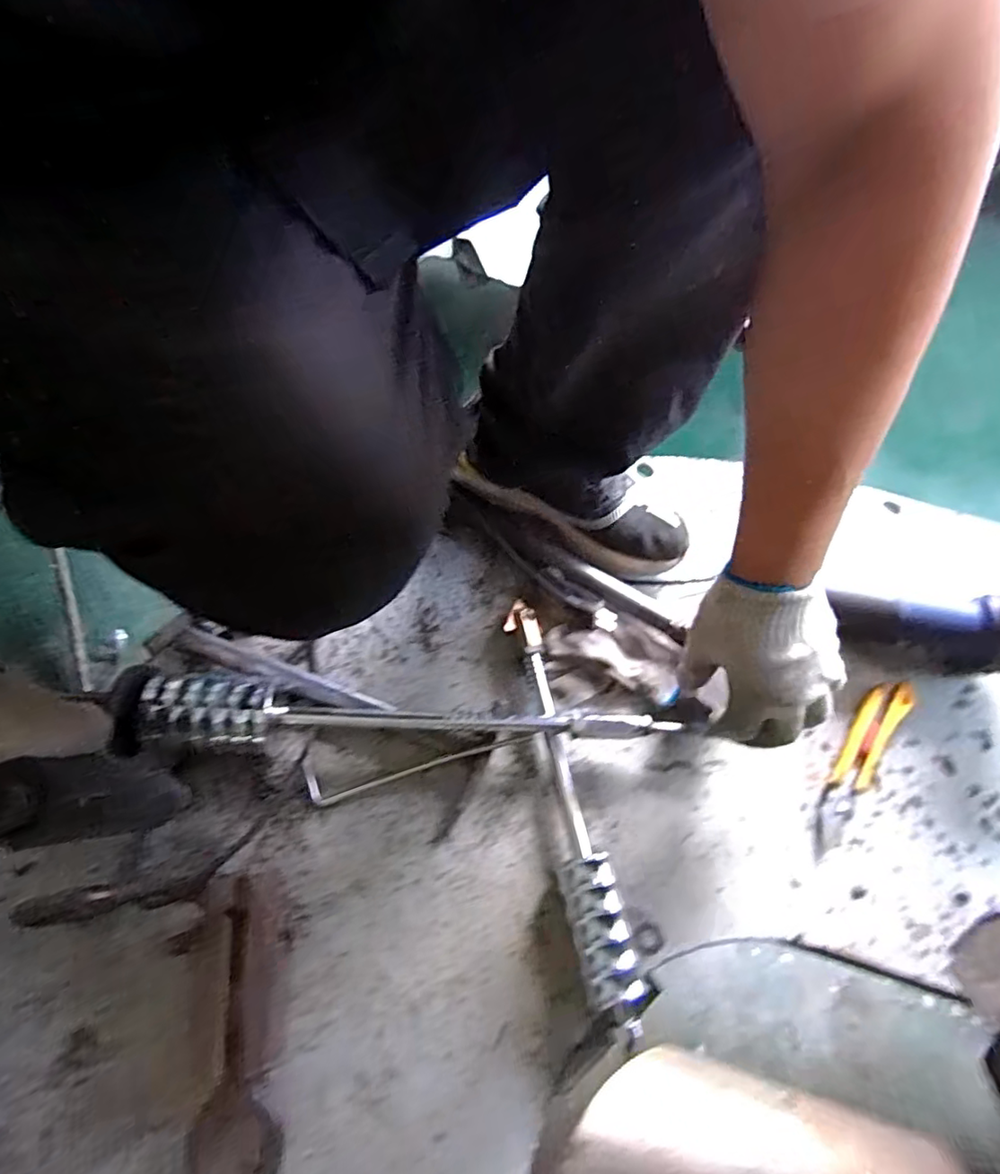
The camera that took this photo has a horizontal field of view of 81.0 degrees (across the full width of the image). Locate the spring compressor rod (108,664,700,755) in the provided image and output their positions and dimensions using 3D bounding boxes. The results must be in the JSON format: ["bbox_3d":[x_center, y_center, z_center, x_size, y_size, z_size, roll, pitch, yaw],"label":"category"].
[{"bbox_3d":[-0.069,0.111,0.514,0.464,0.066,0.055,3,64,-9],"label":"spring compressor rod"}]

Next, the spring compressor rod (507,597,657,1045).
[{"bbox_3d":[0.054,0.178,0.507,0.052,0.036,0.366,-12,65,-10],"label":"spring compressor rod"}]

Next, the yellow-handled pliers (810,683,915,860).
[{"bbox_3d":[0.332,0.162,0.543,0.038,0.024,0.183,33,66,12],"label":"yellow-handled pliers"}]

